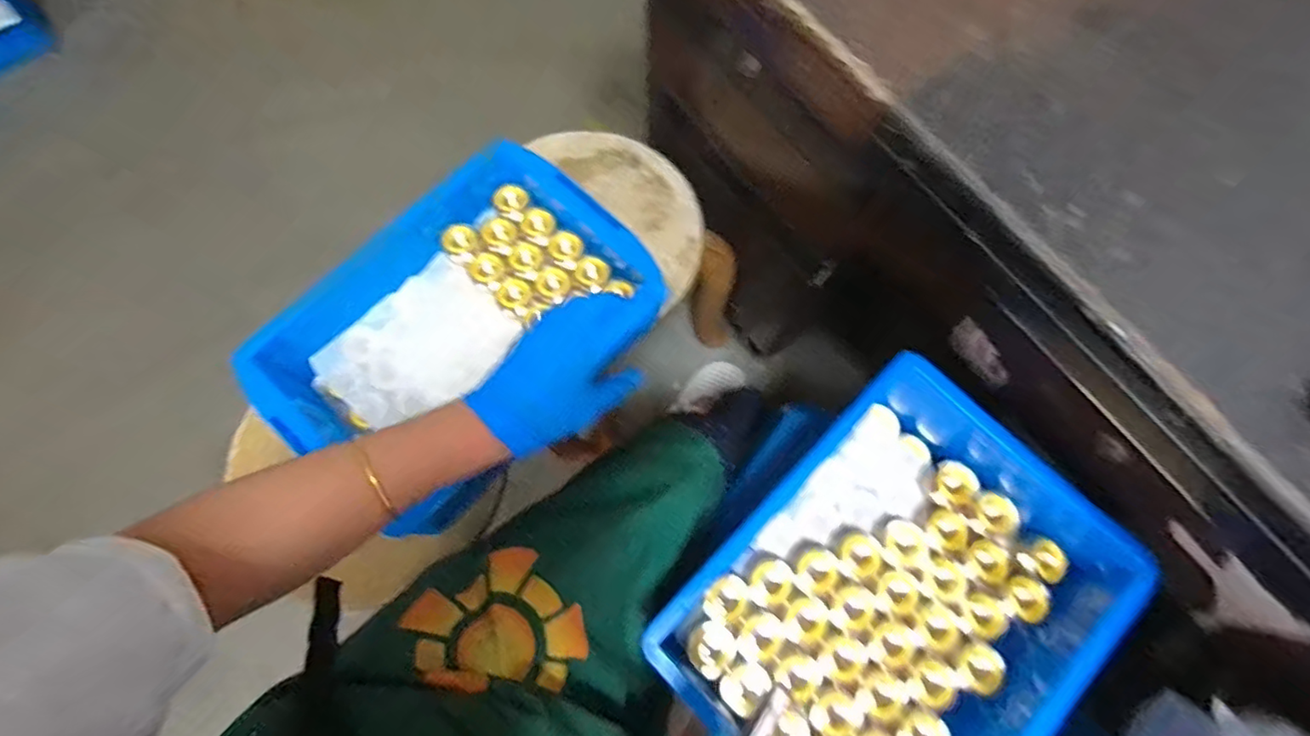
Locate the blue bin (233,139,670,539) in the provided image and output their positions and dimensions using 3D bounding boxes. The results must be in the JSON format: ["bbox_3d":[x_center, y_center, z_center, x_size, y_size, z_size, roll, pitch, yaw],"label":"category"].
[{"bbox_3d":[-0.201,-0.043,0.606,0.209,0.101,0.361,41,77,11],"label":"blue bin"}]

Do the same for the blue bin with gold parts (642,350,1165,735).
[{"bbox_3d":[0.208,0.191,0.515,0.263,0.112,0.348,44,78,11],"label":"blue bin with gold parts"}]

